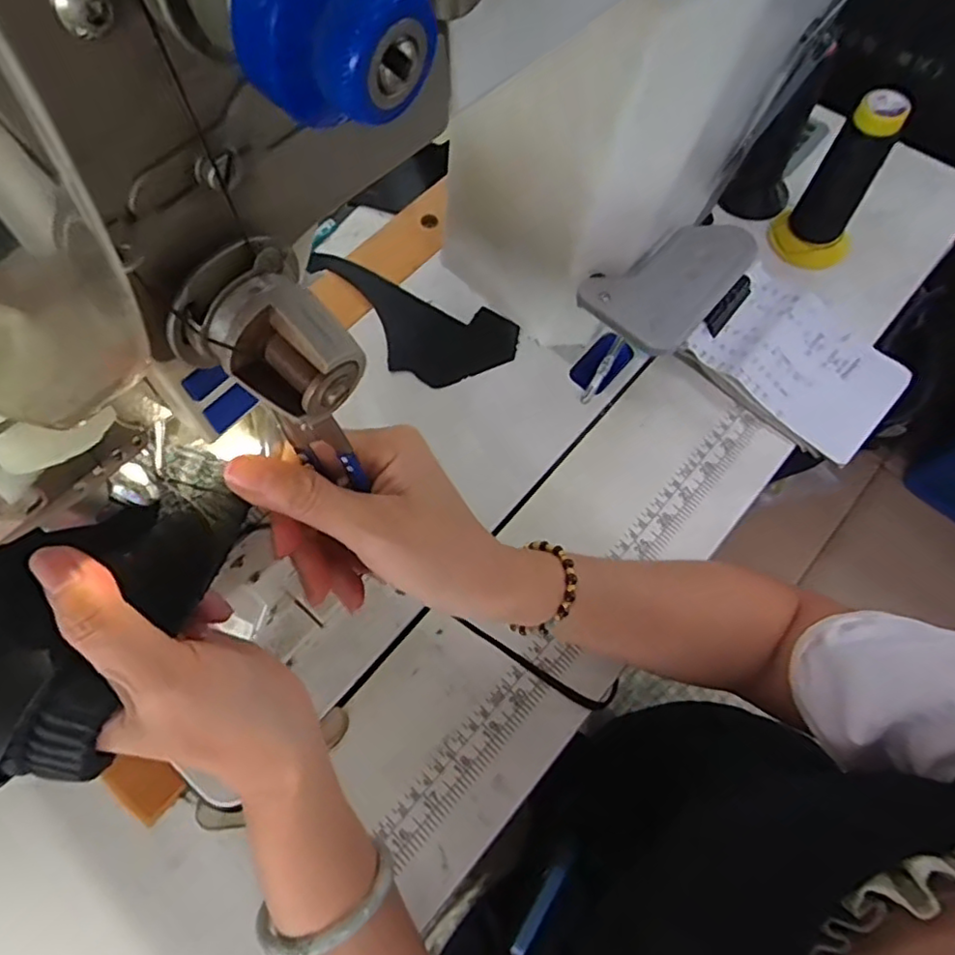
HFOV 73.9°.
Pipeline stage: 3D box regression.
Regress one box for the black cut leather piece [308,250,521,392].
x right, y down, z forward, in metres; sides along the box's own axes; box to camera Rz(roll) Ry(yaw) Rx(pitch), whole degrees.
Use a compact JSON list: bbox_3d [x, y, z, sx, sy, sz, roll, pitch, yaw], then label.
[{"bbox_3d":[-0.059,-0.119,0.478,0.173,0.014,0.075,24,65,3],"label":"black cut leather piece"}]

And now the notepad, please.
[{"bbox_3d":[0.237,-0.089,0.470,0.110,0.023,0.140,-42,72,-16],"label":"notepad"}]

